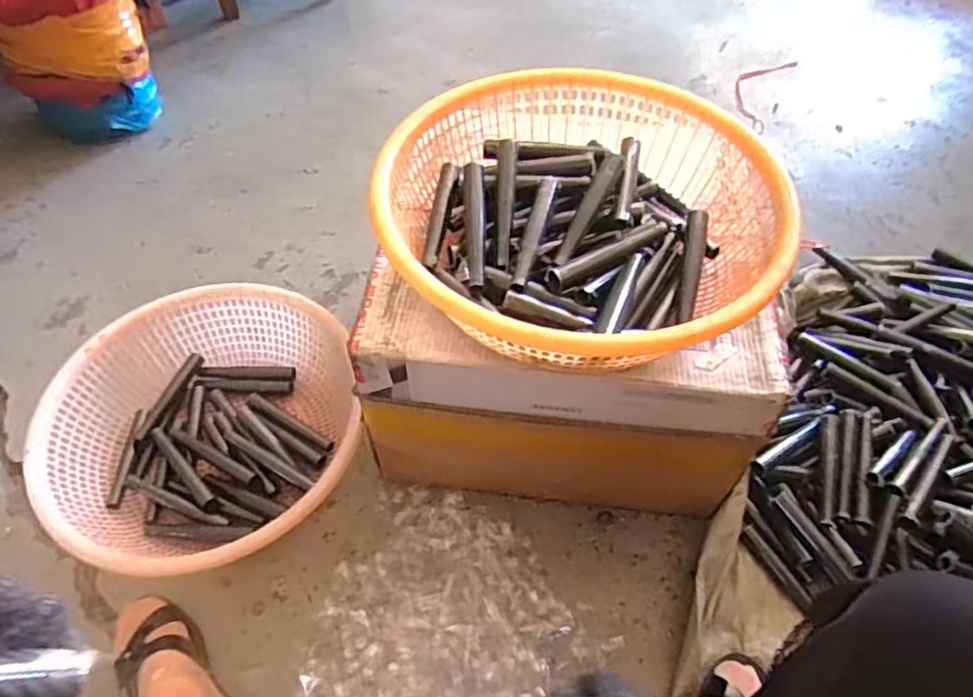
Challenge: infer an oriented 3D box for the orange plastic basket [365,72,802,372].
[{"bbox_3d":[0.092,-0.147,0.653,0.384,0.110,0.364,1,54,-1],"label":"orange plastic basket"}]

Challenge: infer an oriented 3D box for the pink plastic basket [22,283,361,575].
[{"bbox_3d":[-0.361,0.111,0.855,0.388,0.149,0.391,1,54,-1],"label":"pink plastic basket"}]

